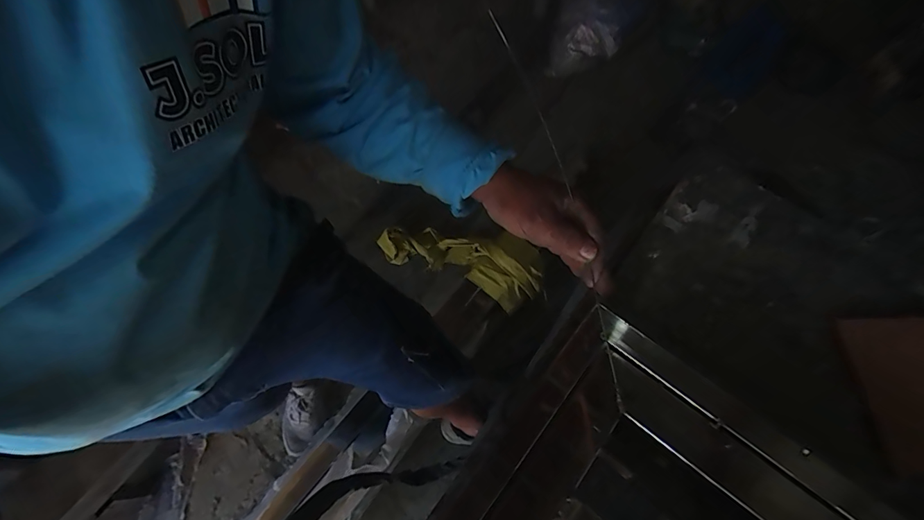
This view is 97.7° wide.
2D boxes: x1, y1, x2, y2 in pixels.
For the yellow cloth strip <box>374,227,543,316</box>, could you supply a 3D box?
[{"bbox_3d":[-0.024,-0.016,1.163,0.517,0.231,0.183,27,67,14],"label":"yellow cloth strip"}]

